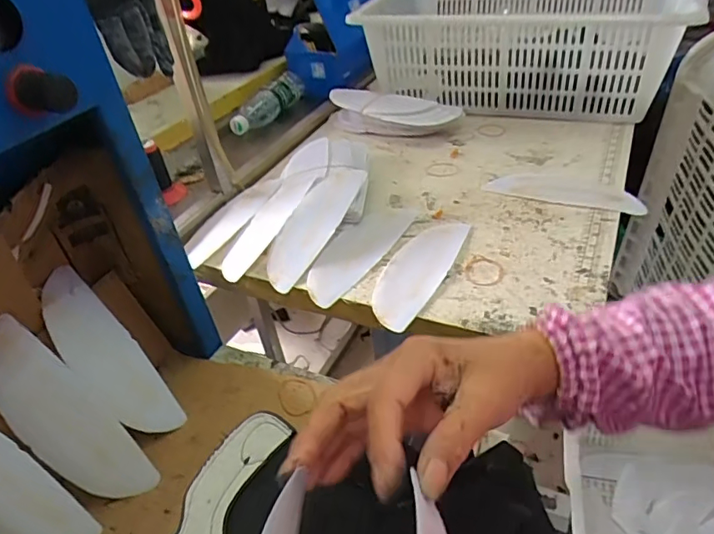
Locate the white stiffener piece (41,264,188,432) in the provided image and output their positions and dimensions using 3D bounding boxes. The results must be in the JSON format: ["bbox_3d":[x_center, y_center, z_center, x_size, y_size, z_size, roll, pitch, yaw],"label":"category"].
[{"bbox_3d":[-0.267,0.094,0.556,0.009,0.203,0.071,-36,3,42],"label":"white stiffener piece"}]

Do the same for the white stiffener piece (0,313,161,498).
[{"bbox_3d":[-0.285,0.146,0.502,0.070,0.207,0.029,-45,7,-38],"label":"white stiffener piece"}]

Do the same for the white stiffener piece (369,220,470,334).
[{"bbox_3d":[0.072,0.002,0.626,0.069,0.011,0.196,20,50,30],"label":"white stiffener piece"}]

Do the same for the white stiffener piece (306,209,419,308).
[{"bbox_3d":[0.002,-0.025,0.674,0.062,0.014,0.203,37,60,14],"label":"white stiffener piece"}]

